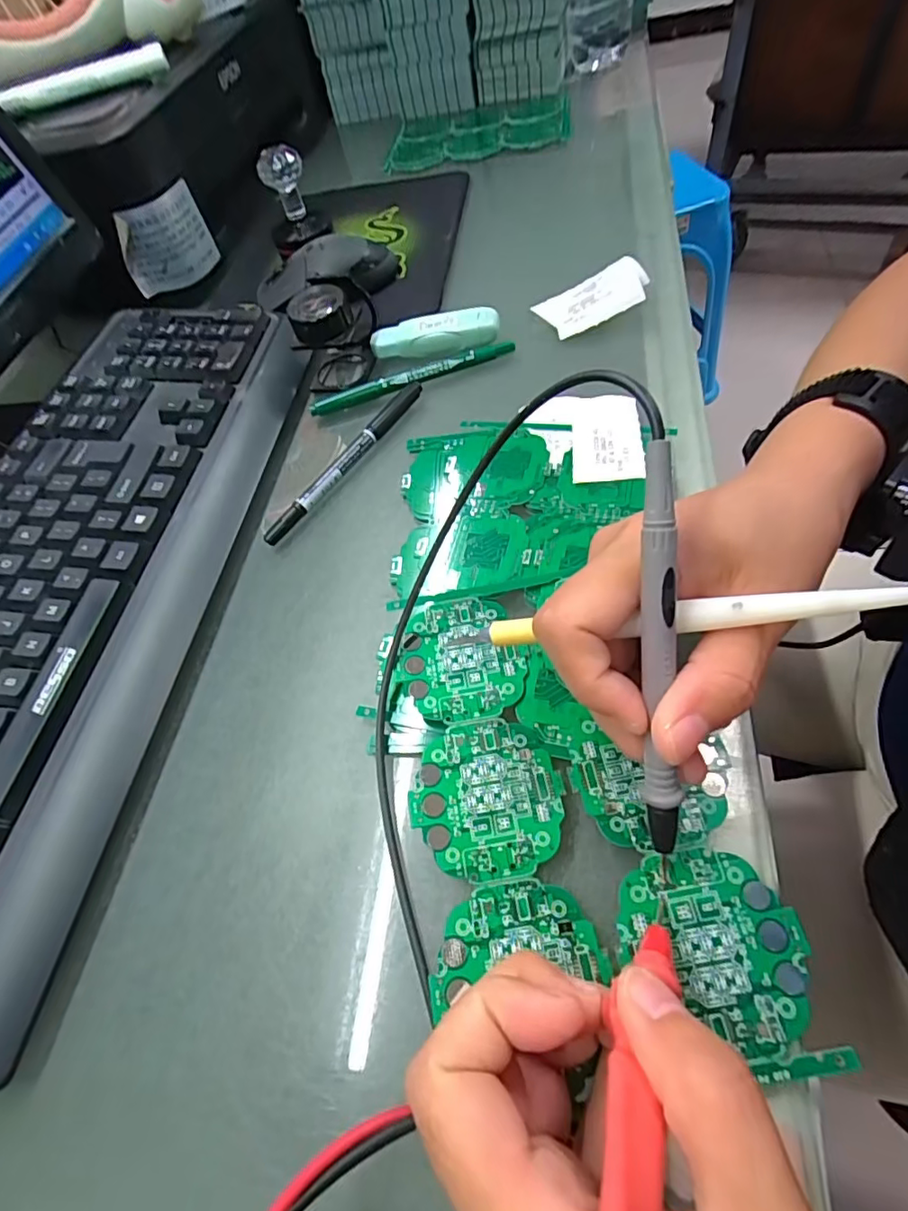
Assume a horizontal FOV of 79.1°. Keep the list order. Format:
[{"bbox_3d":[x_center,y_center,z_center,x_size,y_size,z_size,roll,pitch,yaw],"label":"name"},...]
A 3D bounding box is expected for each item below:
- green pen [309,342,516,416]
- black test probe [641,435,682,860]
[{"bbox_3d":[-0.028,-0.151,0.364,0.137,0.015,0.012,-17,58,-6],"label":"green pen"},{"bbox_3d":[0.063,0.016,0.165,0.011,0.008,0.125,-3,102,2],"label":"black test probe"}]

